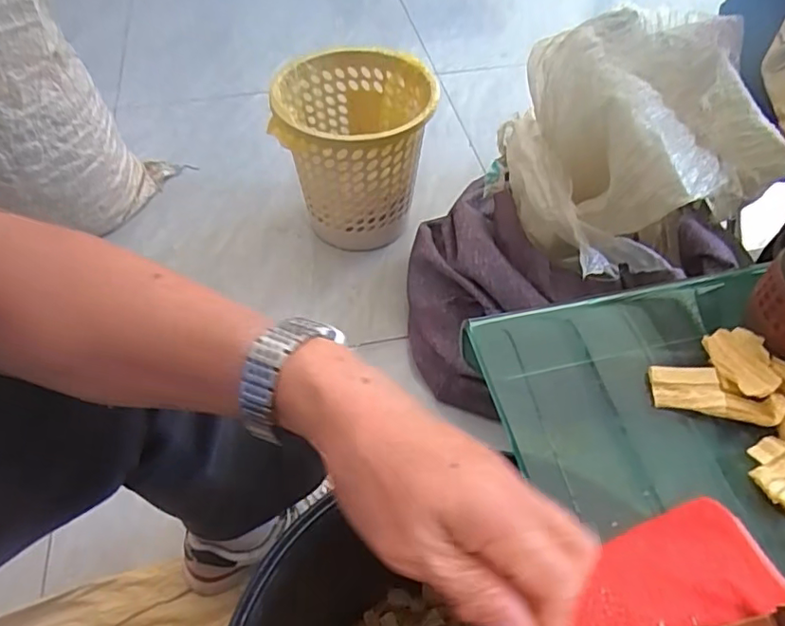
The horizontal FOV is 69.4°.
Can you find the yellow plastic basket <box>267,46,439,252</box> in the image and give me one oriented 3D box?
[{"bbox_3d":[-0.060,-0.276,1.031,0.249,0.288,0.247,7,53,5],"label":"yellow plastic basket"}]

